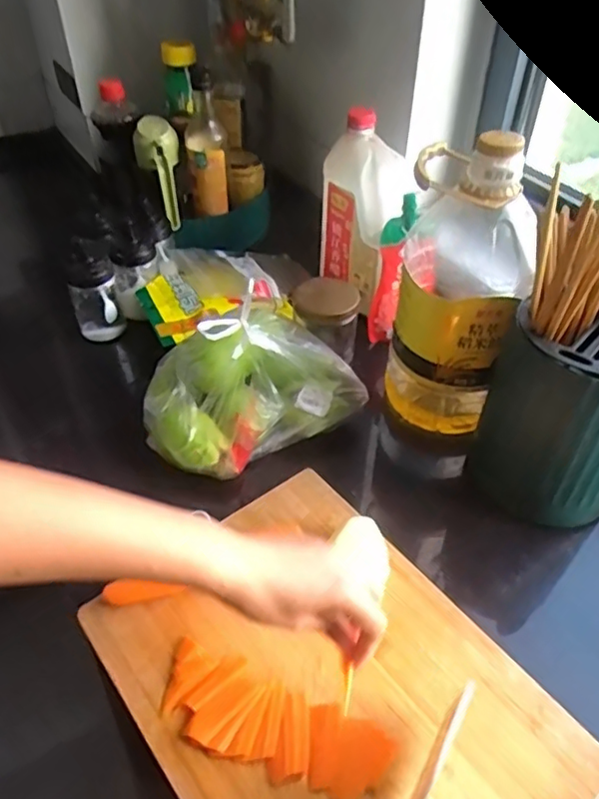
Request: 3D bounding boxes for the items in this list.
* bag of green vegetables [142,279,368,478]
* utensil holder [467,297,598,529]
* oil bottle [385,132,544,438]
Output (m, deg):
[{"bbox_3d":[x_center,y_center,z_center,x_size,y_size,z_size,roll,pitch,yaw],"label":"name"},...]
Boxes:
[{"bbox_3d":[-0.050,-0.035,0.678,0.249,0.139,0.169,-10,45,-11],"label":"bag of green vegetables"},{"bbox_3d":[0.266,0.007,0.597,0.141,0.185,0.135,32,52,28],"label":"utensil holder"},{"bbox_3d":[0.171,-0.113,0.669,0.124,0.306,0.145,5,44,4],"label":"oil bottle"}]

